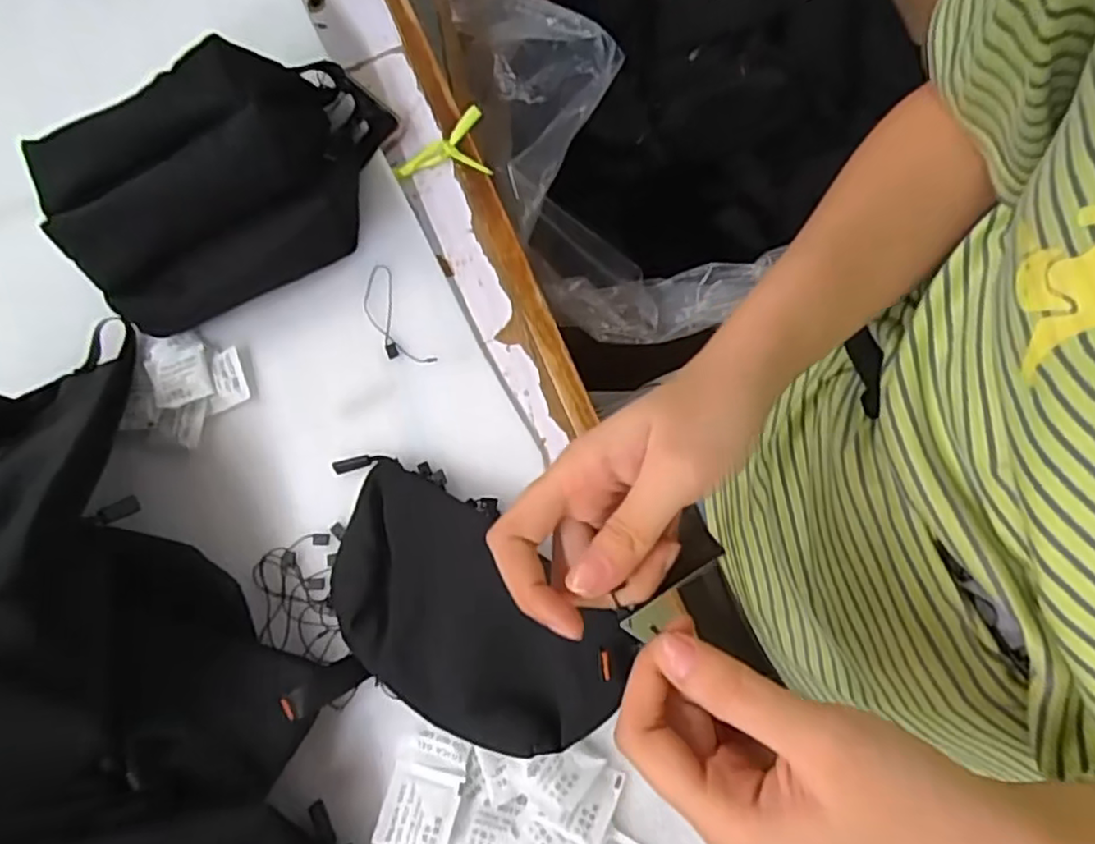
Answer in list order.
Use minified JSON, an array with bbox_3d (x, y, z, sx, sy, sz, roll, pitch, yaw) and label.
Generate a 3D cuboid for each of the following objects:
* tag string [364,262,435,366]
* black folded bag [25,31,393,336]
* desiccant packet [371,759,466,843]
[{"bbox_3d":[-0.105,-0.069,0.443,0.027,0.005,0.083,-29,72,-3],"label":"tag string"},{"bbox_3d":[-0.211,-0.161,0.430,0.221,0.089,0.125,-29,72,-2],"label":"black folded bag"},{"bbox_3d":[-0.067,0.200,0.337,0.039,0.007,0.039,12,72,6],"label":"desiccant packet"}]

